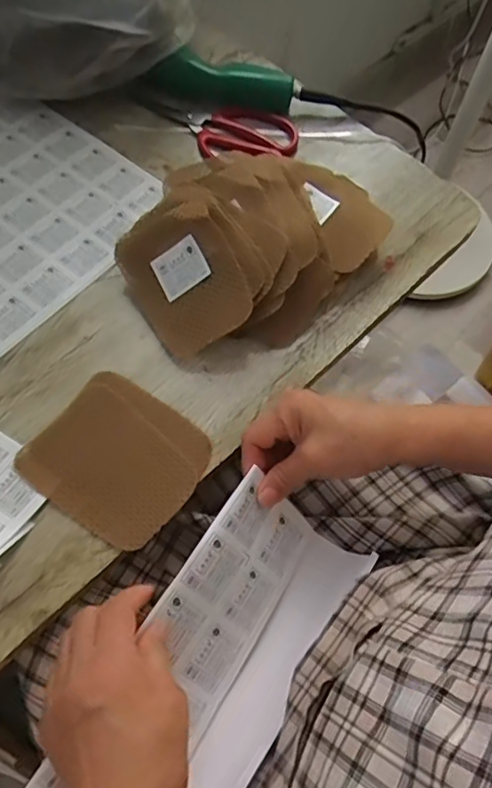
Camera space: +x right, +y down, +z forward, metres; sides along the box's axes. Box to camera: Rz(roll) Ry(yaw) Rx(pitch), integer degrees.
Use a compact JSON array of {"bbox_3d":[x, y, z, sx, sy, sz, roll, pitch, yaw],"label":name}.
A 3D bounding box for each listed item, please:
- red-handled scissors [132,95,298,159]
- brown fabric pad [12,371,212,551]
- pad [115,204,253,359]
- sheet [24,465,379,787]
[{"bbox_3d":[-0.034,-0.281,0.599,0.176,0.012,0.065,8,63,2],"label":"red-handled scissors"},{"bbox_3d":[-0.098,0.049,0.440,0.122,0.008,0.110,33,67,14],"label":"brown fabric pad"},{"bbox_3d":[-0.053,-0.096,0.470,0.091,0.010,0.122,-36,76,16],"label":"pad"},{"bbox_3d":[-0.043,0.212,0.362,0.112,0.076,0.332,35,63,14],"label":"sheet"}]

